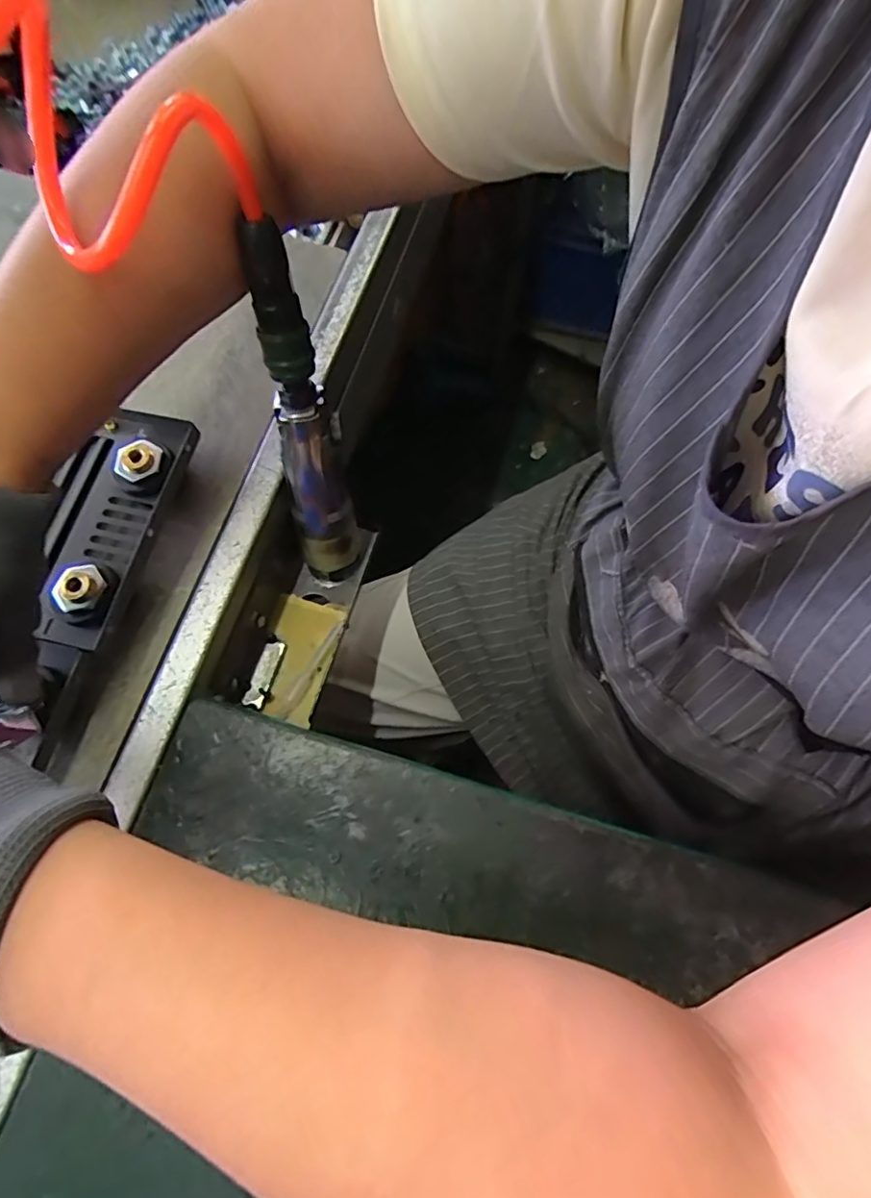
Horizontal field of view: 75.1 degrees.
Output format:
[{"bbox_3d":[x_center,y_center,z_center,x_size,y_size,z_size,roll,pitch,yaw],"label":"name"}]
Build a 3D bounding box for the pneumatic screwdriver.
[{"bbox_3d":[-0.076,-0.093,0.341,0.039,0.225,0.033,-9,47,-5],"label":"pneumatic screwdriver"}]

